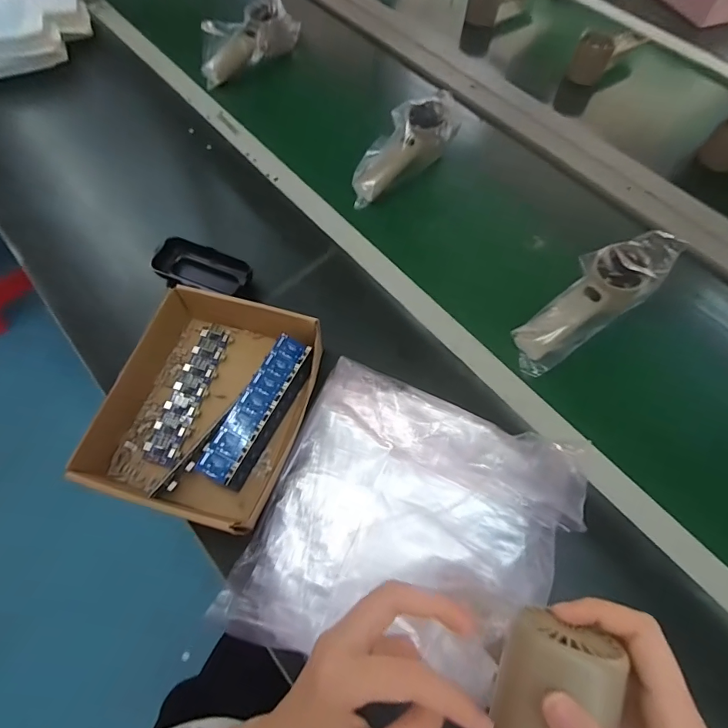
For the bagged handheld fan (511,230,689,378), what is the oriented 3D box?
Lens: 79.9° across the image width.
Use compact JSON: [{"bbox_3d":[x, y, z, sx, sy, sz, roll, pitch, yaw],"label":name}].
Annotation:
[{"bbox_3d":[0.237,-0.068,0.460,0.194,0.038,0.067,-41,69,2],"label":"bagged handheld fan"}]

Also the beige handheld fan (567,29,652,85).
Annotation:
[{"bbox_3d":[0.403,-0.518,0.715,0.153,0.065,0.054,-38,70,-20],"label":"beige handheld fan"}]

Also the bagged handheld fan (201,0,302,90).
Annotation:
[{"bbox_3d":[-0.179,-0.505,0.675,0.184,0.067,0.056,-36,69,-19],"label":"bagged handheld fan"}]

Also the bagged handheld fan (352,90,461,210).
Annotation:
[{"bbox_3d":[0.047,-0.281,0.562,0.190,0.052,0.071,-45,71,-4],"label":"bagged handheld fan"}]

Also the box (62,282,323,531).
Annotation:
[{"bbox_3d":[-0.142,0.030,0.410,0.170,0.048,0.213,15,62,5],"label":"box"}]

